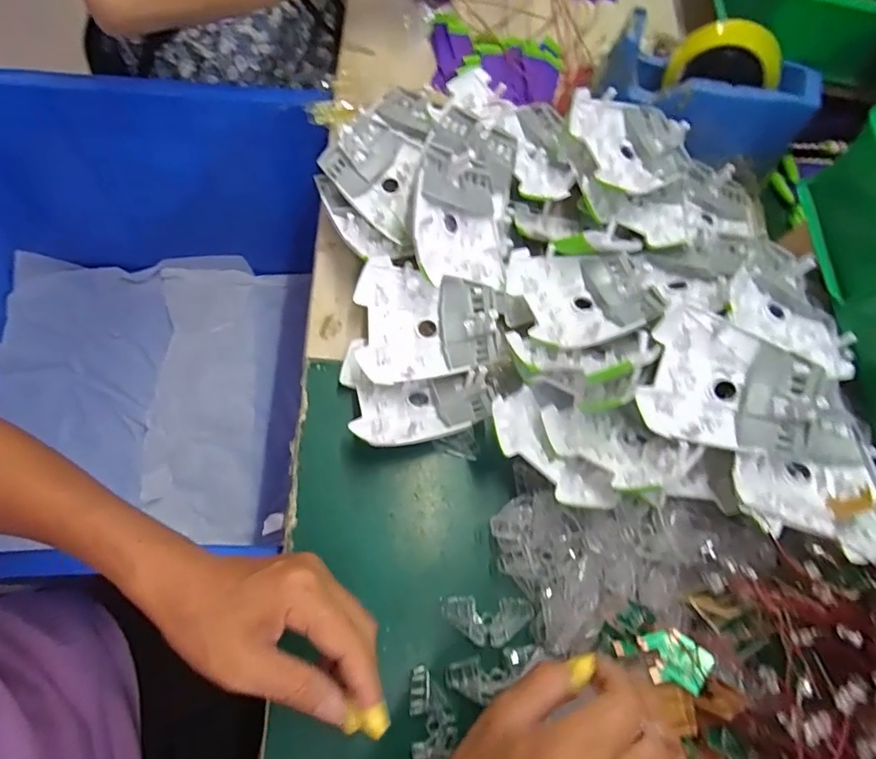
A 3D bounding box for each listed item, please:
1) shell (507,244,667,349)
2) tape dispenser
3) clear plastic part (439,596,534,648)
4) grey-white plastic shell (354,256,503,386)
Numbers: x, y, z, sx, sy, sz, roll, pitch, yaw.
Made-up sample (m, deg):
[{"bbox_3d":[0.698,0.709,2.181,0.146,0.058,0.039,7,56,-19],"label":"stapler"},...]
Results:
[{"bbox_3d":[0.116,-0.070,0.404,0.107,0.025,0.094,-14,71,-7],"label":"shell"},{"bbox_3d":[0.253,-0.276,0.487,0.196,0.086,0.076,25,69,0],"label":"tape dispenser"},{"bbox_3d":[0.035,0.170,0.364,0.065,0.004,0.030,5,70,-7],"label":"clear plastic part"},{"bbox_3d":[-0.007,-0.043,0.411,0.110,0.033,0.094,0,71,-9],"label":"grey-white plastic shell"}]

